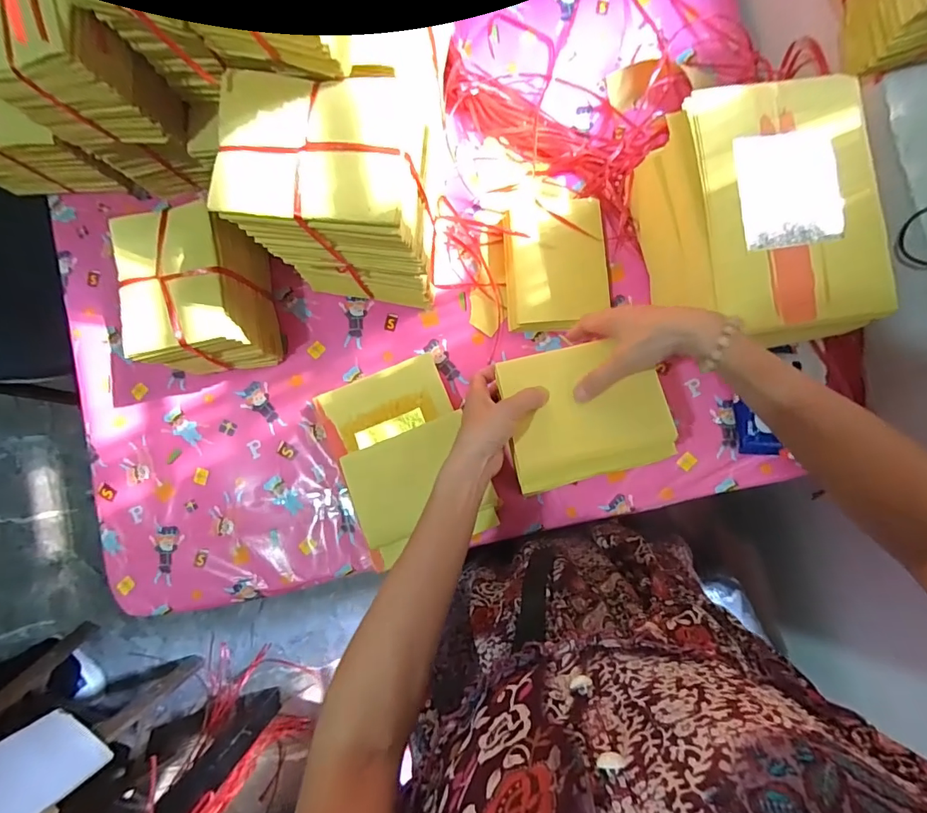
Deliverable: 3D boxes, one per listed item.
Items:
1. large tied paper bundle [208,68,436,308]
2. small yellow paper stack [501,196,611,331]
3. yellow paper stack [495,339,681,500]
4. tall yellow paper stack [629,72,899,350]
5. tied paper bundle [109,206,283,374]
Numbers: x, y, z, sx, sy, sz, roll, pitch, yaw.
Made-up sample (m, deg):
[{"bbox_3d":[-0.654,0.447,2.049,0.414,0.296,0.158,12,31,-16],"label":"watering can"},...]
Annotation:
[{"bbox_3d":[-0.109,-0.196,0.505,0.158,0.264,0.106,7,85,9],"label":"large tied paper bundle"},{"bbox_3d":[0.117,-0.183,0.599,0.126,0.035,0.165,-4,84,7],"label":"small yellow paper stack"},{"bbox_3d":[0.121,0.004,0.471,0.156,0.027,0.134,-14,82,6],"label":"yellow paper stack"},{"bbox_3d":[0.313,-0.185,0.499,0.183,0.136,0.244,-12,83,7],"label":"tall yellow paper stack"},{"bbox_3d":[-0.310,-0.129,0.568,0.121,0.146,0.158,-4,84,8],"label":"tied paper bundle"}]

